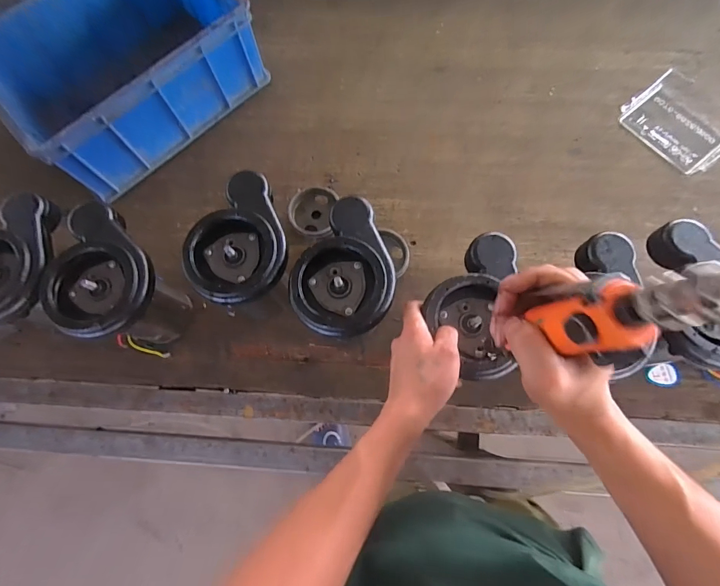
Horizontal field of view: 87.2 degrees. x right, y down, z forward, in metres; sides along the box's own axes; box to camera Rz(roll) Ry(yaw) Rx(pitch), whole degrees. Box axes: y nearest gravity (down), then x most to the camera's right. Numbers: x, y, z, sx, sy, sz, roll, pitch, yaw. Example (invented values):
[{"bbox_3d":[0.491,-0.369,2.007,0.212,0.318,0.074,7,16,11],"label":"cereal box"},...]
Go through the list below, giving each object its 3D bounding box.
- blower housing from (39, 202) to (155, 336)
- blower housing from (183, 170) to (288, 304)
[{"bbox_3d":[-0.320,-0.026,0.464,0.122,0.044,0.167,-26,75,-6],"label":"blower housing"},{"bbox_3d":[-0.151,-0.067,0.469,0.118,0.041,0.163,-10,74,-1],"label":"blower housing"}]

